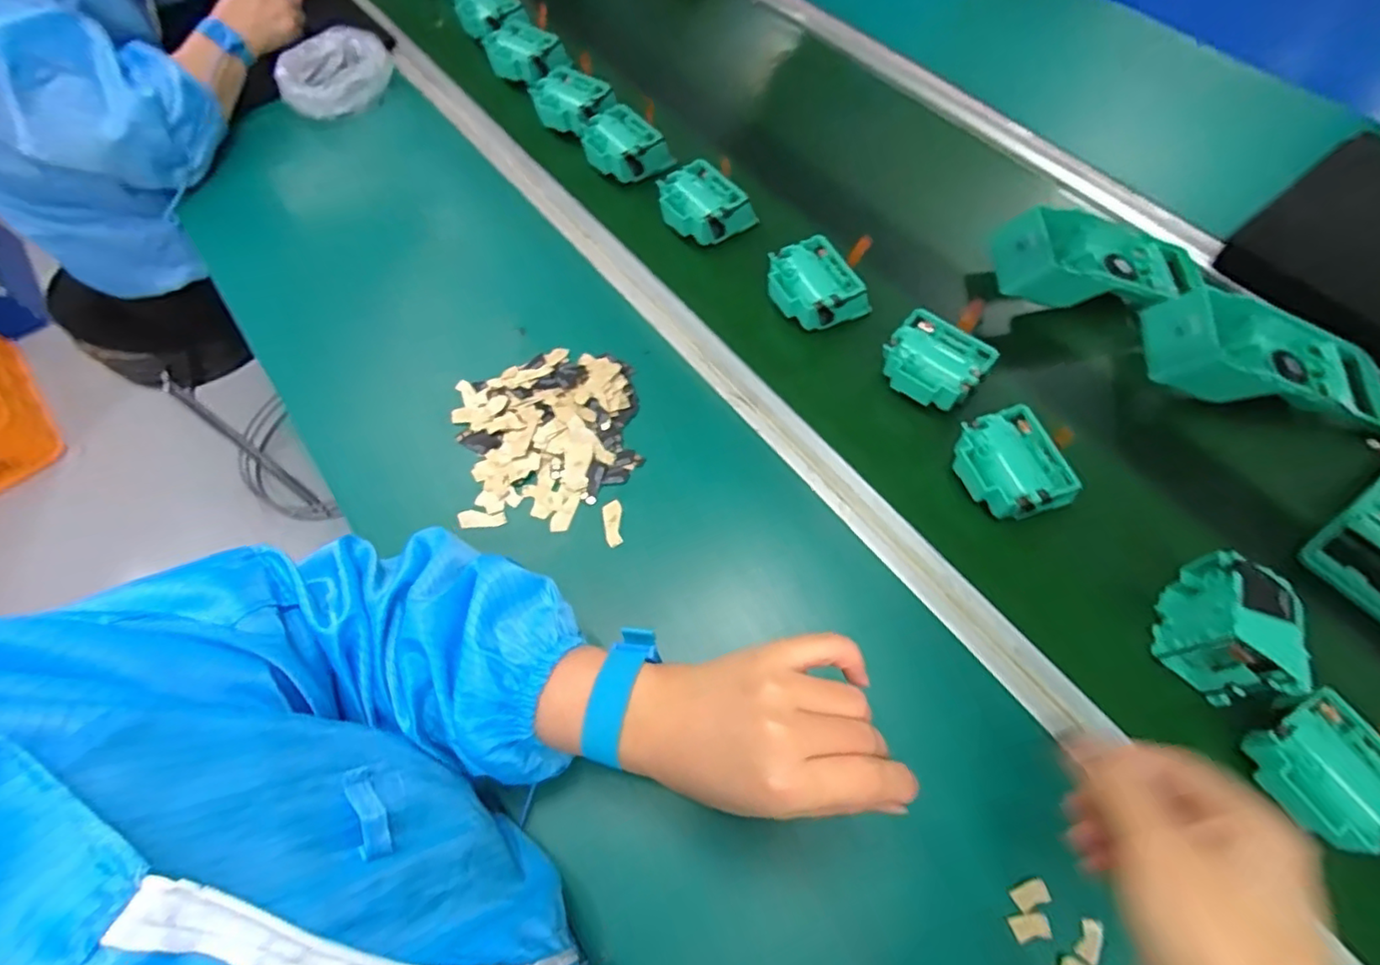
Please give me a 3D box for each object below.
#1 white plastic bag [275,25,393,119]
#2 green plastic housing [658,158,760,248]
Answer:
[{"bbox_3d":[-0.405,-0.467,0.699,0.125,0.045,0.096,-27,64,-9],"label":"white plastic bag"},{"bbox_3d":[0.016,-0.268,0.591,0.077,0.038,0.086,-39,66,-14],"label":"green plastic housing"}]

